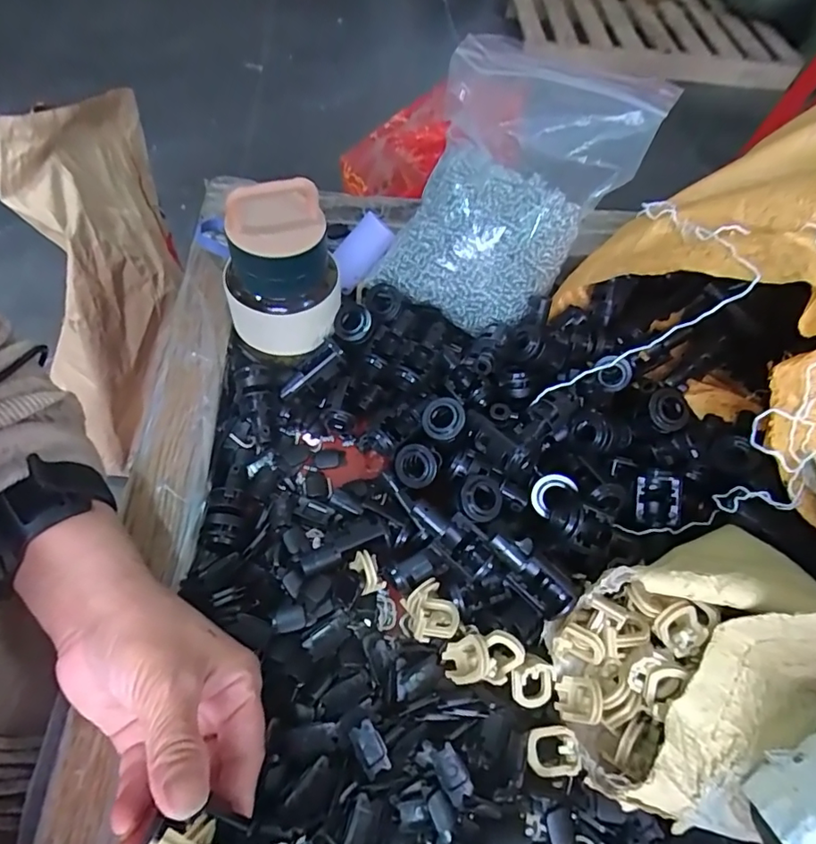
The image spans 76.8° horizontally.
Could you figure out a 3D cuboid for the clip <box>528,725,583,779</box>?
[{"bbox_3d":[0.073,0.167,0.260,0.025,0.008,0.021,3,57,-3],"label":"clip"}]

